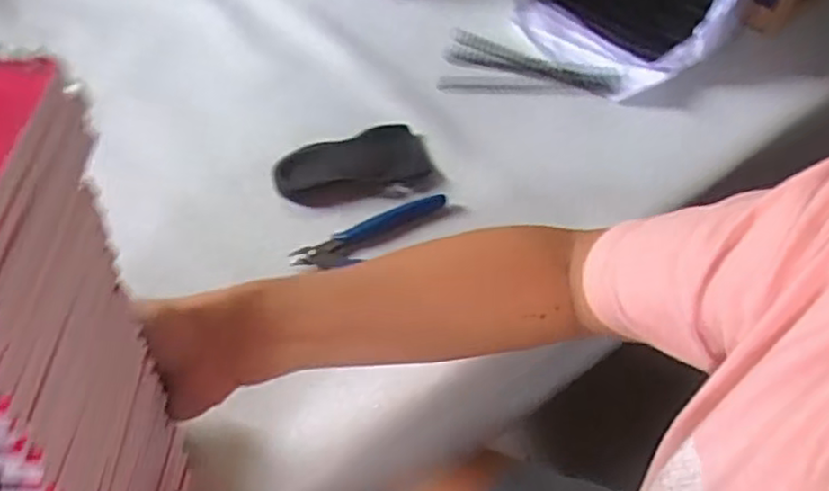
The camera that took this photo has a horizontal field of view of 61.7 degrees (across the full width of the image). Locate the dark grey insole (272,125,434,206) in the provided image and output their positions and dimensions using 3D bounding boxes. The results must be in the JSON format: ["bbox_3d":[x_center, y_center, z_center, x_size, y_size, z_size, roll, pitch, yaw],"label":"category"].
[{"bbox_3d":[-0.047,-0.061,0.545,0.120,0.015,0.061,-17,55,-12],"label":"dark grey insole"}]

